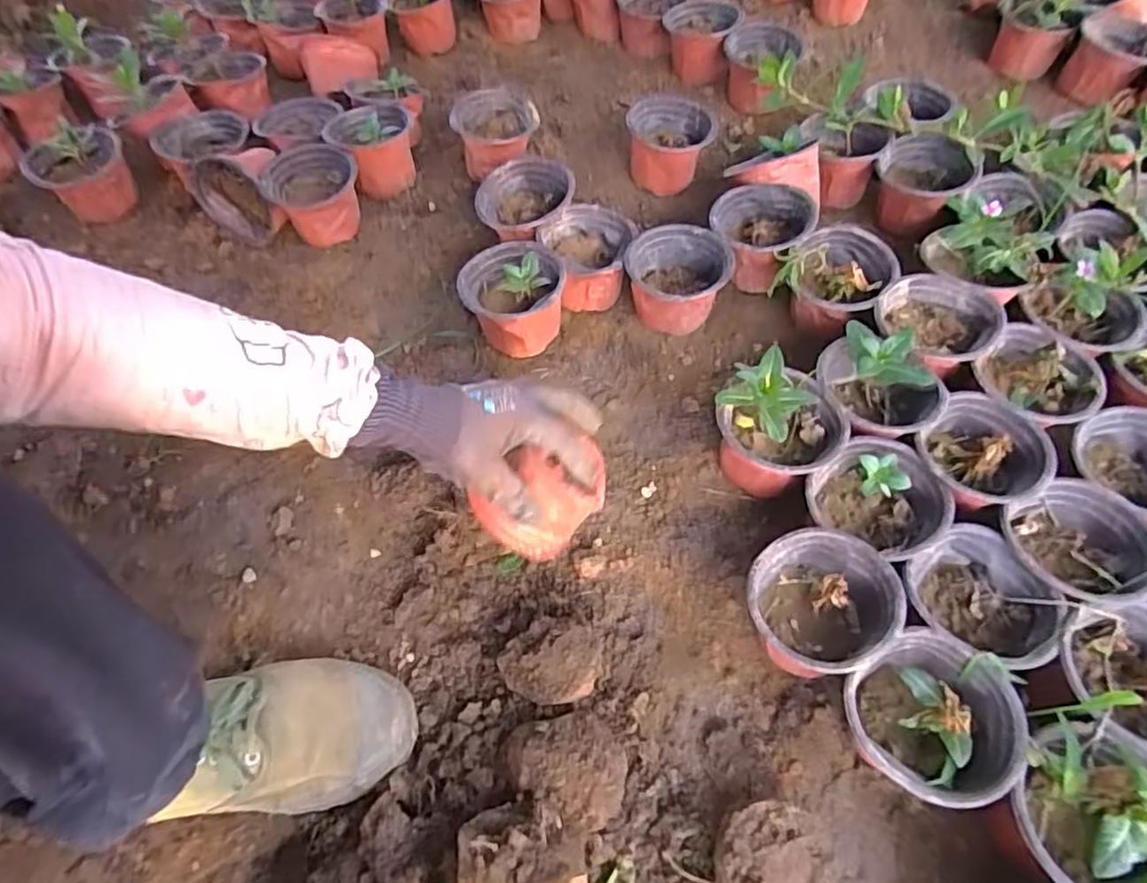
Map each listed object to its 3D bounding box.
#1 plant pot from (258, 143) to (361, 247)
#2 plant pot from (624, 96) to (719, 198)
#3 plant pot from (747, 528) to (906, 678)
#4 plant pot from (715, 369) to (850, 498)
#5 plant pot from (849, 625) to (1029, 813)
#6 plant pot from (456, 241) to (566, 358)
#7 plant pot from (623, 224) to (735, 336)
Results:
[{"bbox_3d":[-0.285,-0.267,0.733,0.097,0.072,0.093,-1,58,1],"label":"plant pot"},{"bbox_3d":[0.111,-0.338,0.760,0.096,0.074,0.104,0,58,1],"label":"plant pot"},{"bbox_3d":[0.171,0.119,0.472,0.092,0.075,0.099,-1,57,2],"label":"plant pot"},{"bbox_3d":[0.169,0.002,0.540,0.088,0.076,0.083,-1,57,2],"label":"plant pot"},{"bbox_3d":[0.225,0.184,0.427,0.095,0.086,0.091,-1,58,1],"label":"plant pot"},{"bbox_3d":[-0.057,-0.135,0.636,0.094,0.081,0.095,-1,58,1],"label":"plant pot"},{"bbox_3d":[0.102,-0.160,0.651,0.094,0.071,0.086,-1,58,1],"label":"plant pot"}]

